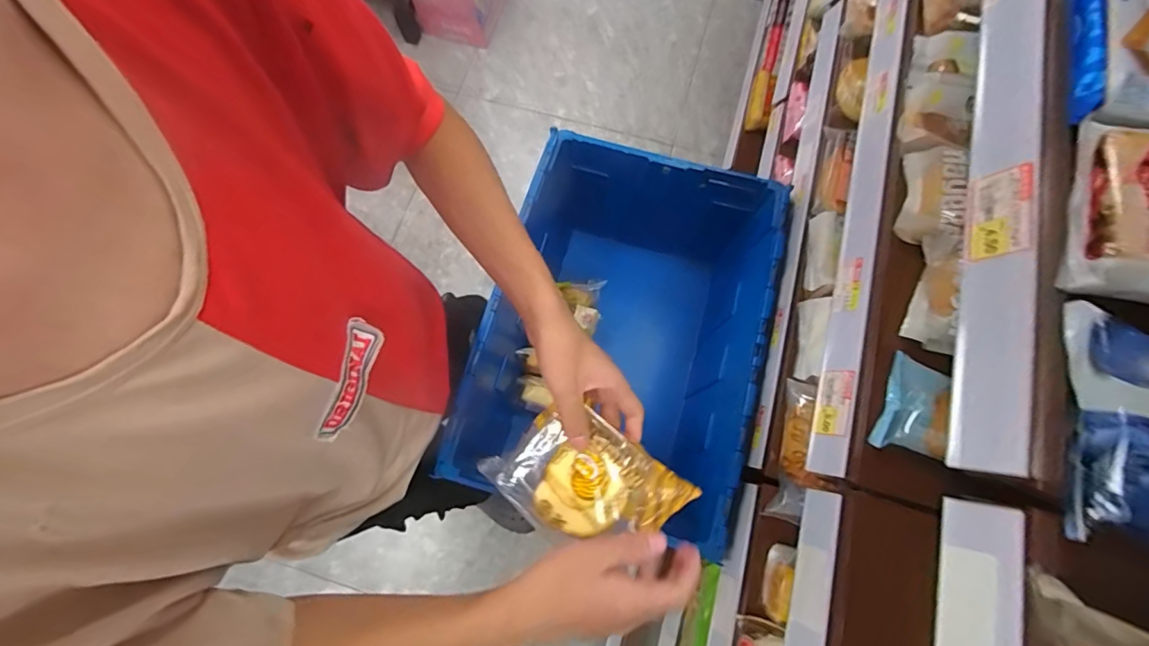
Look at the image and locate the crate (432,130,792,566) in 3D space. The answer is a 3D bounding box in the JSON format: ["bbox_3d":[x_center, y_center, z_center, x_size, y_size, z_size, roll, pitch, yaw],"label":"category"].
[{"bbox_3d":[0.063,0.031,0.903,0.443,0.359,0.582,15,74,5],"label":"crate"}]

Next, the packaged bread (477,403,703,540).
[{"bbox_3d":[0.008,0.141,0.439,0.154,0.032,0.105,37,77,11],"label":"packaged bread"}]

